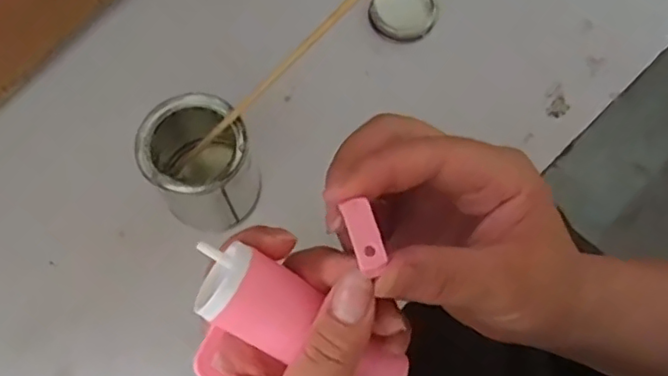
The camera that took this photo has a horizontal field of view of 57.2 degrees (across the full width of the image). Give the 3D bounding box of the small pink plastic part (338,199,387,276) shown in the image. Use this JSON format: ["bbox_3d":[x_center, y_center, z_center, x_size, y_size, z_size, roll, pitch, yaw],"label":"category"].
[{"bbox_3d":[0.010,0.016,0.201,0.010,0.004,0.022,-15,74,-7],"label":"small pink plastic part"}]

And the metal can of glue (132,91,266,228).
[{"bbox_3d":[-0.067,-0.011,0.316,0.051,0.060,0.051,-21,71,-9],"label":"metal can of glue"}]

